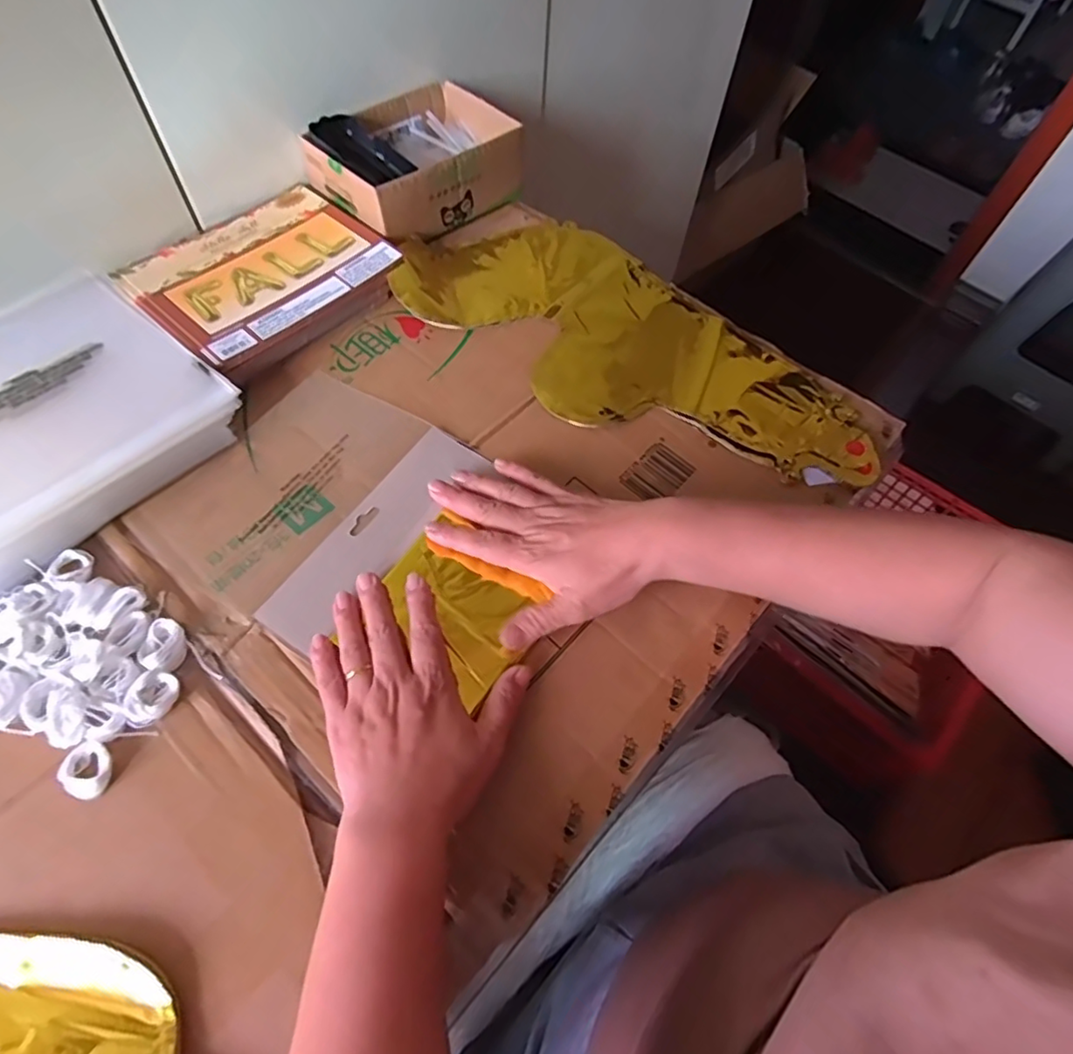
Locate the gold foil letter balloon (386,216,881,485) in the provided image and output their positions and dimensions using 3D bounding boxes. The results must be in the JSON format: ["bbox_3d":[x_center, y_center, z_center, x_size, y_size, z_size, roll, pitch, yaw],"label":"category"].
[{"bbox_3d":[0.083,-0.165,0.534,0.428,0.016,0.201,37,65,17],"label":"gold foil letter balloon"}]

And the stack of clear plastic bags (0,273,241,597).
[{"bbox_3d":[-0.374,-0.084,0.449,0.228,0.034,0.221,37,65,17],"label":"stack of clear plastic bags"}]

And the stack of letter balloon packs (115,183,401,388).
[{"bbox_3d":[-0.241,-0.225,0.545,0.172,0.027,0.199,38,65,17],"label":"stack of letter balloon packs"}]

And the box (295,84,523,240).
[{"bbox_3d":[-0.115,-0.369,0.610,0.193,0.066,0.130,-40,69,-22],"label":"box"}]

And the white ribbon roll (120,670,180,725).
[{"bbox_3d":[-0.231,0.102,0.363,0.027,0.011,0.029,1,60,-2],"label":"white ribbon roll"}]

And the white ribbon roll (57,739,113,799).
[{"bbox_3d":[-0.254,0.138,0.342,0.030,0.009,0.024,40,66,18],"label":"white ribbon roll"}]

